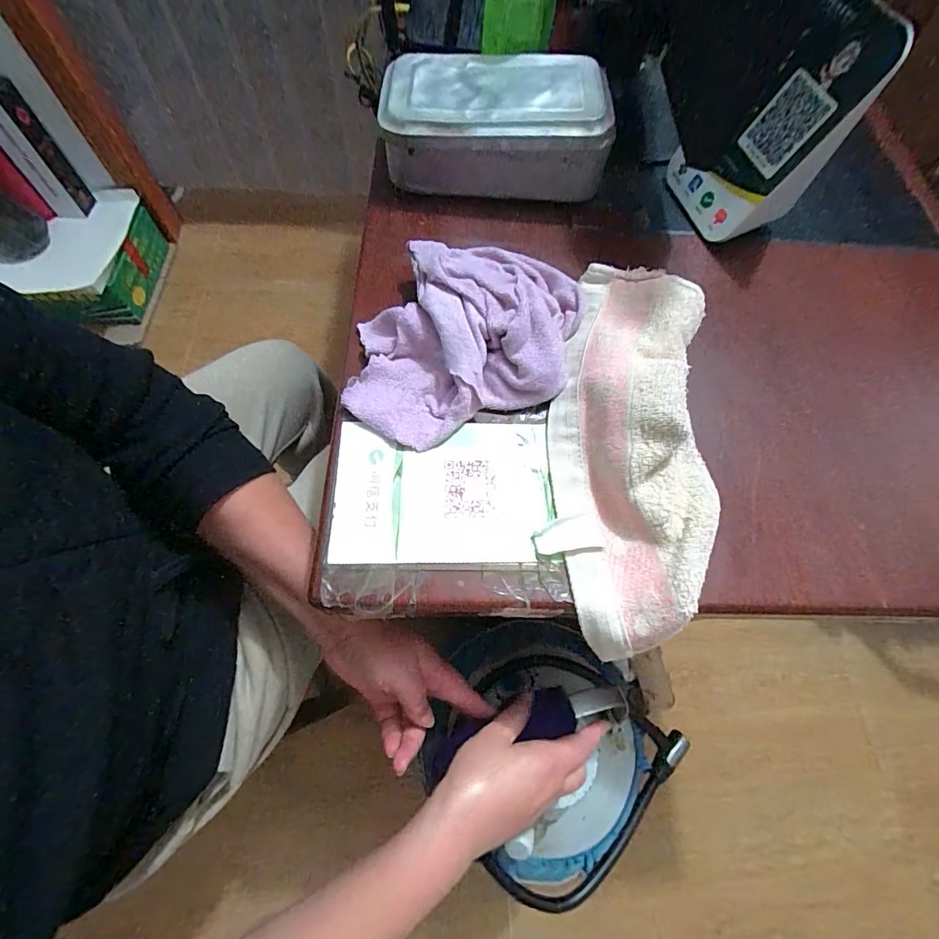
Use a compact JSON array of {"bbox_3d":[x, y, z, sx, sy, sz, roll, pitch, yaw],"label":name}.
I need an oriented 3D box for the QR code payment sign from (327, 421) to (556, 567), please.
[{"bbox_3d":[-0.017,0.014,0.297,0.143,0.004,0.099,0,68,-5],"label":"QR code payment sign"}]

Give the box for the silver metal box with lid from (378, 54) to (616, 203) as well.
[{"bbox_3d":[0.021,-0.328,0.417,0.204,0.076,0.116,5,68,-2],"label":"silver metal box with lid"}]

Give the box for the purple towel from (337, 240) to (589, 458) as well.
[{"bbox_3d":[-0.004,-0.101,0.323,0.154,0.041,0.191,35,69,12],"label":"purple towel"}]

